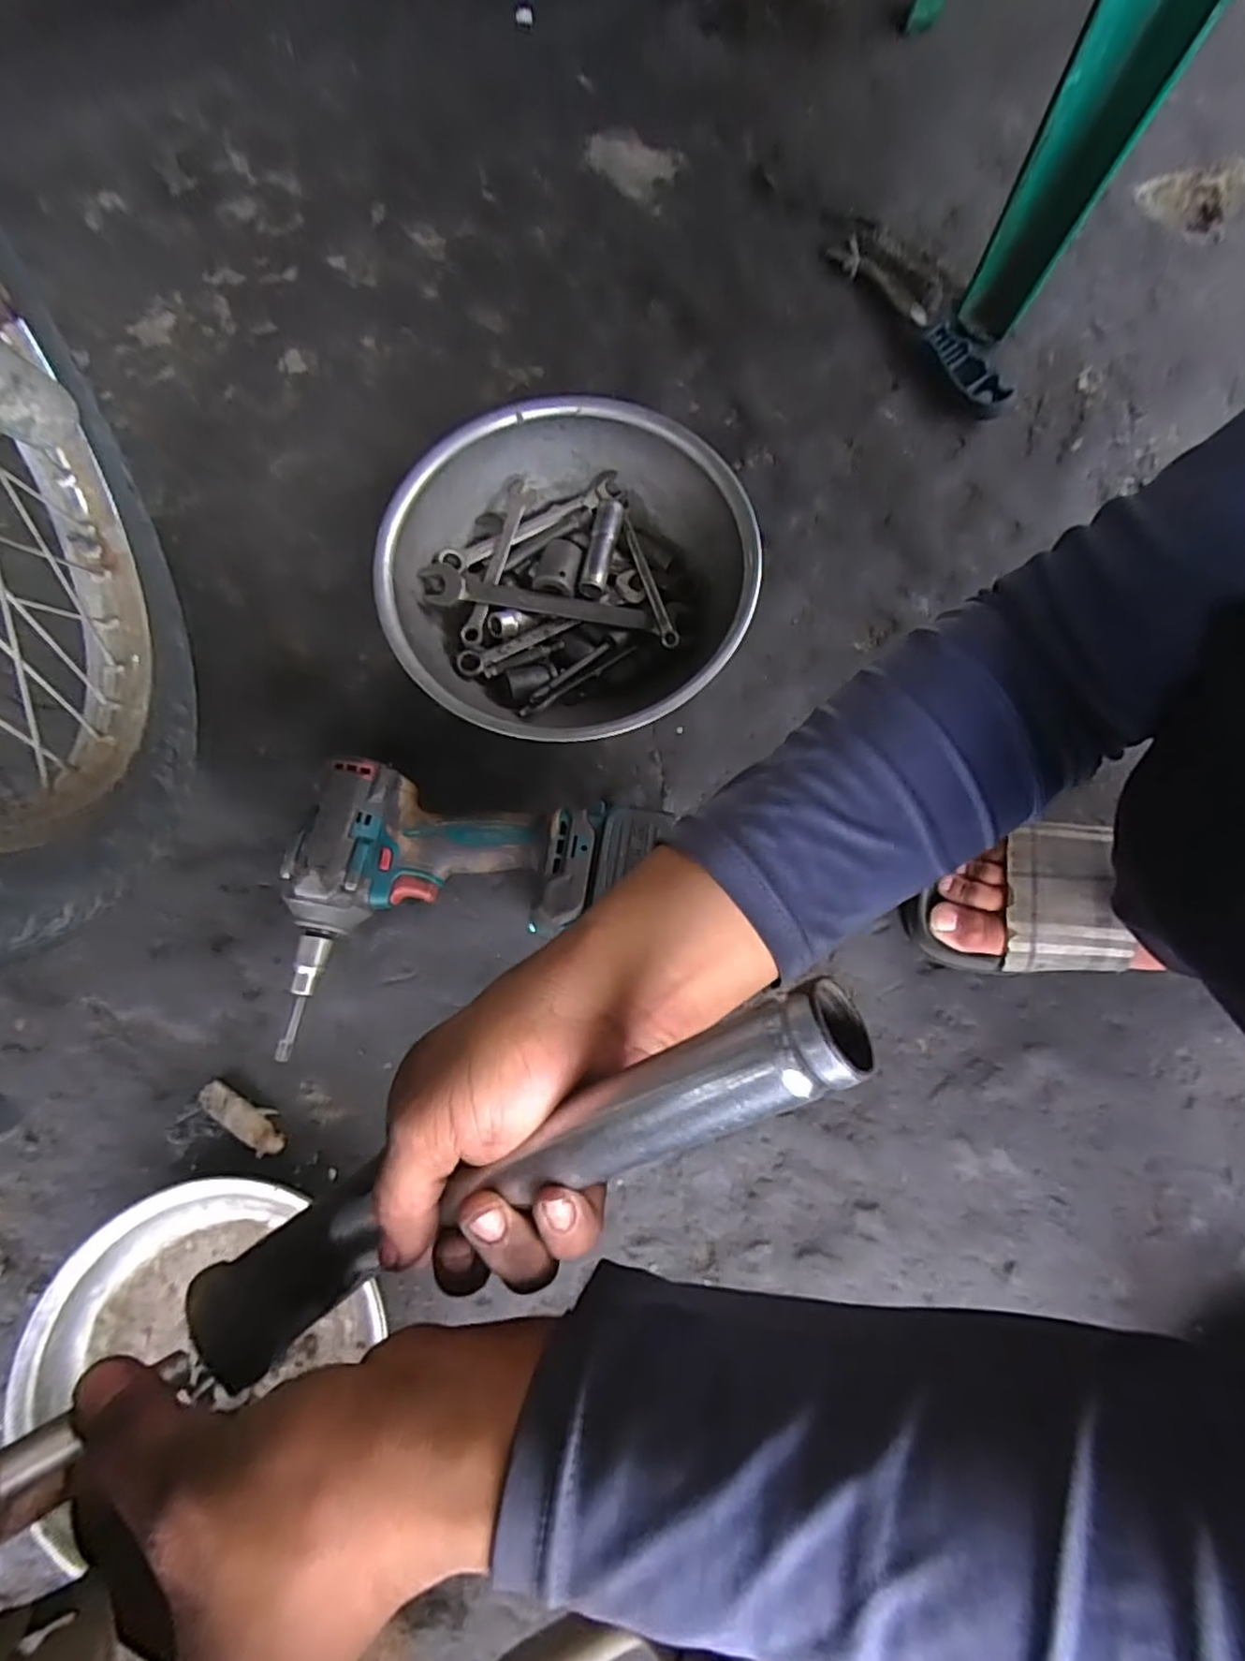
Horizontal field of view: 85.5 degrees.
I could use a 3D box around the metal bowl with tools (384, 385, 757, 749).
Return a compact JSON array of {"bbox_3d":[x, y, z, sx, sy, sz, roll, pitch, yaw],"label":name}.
[{"bbox_3d":[-0.039,-0.180,0.512,0.250,0.096,0.256,0,77,-1],"label":"metal bowl with tools"}]

